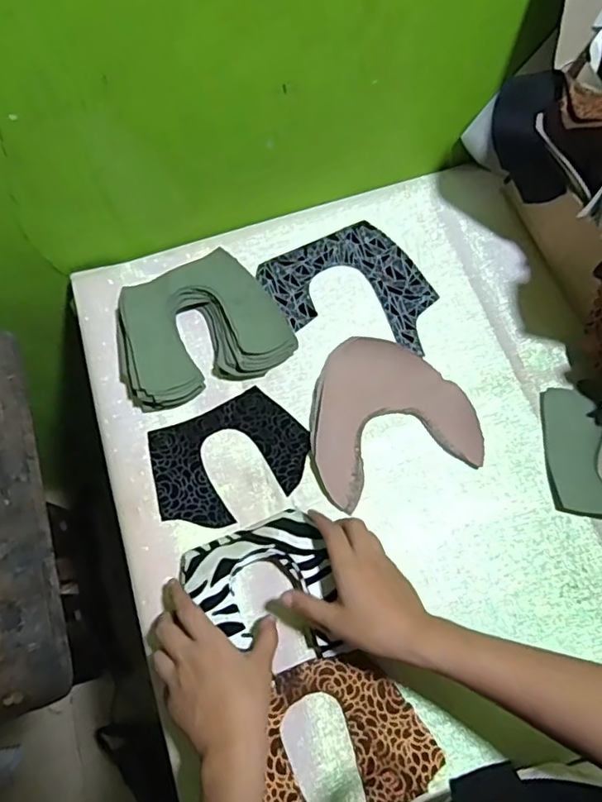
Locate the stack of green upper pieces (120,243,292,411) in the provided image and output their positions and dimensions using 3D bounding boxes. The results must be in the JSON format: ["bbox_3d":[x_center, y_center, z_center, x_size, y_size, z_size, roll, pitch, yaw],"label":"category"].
[{"bbox_3d":[-0.111,-0.072,0.603,0.173,0.030,0.138,-30,74,-9],"label":"stack of green upper pieces"}]

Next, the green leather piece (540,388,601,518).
[{"bbox_3d":[0.270,0.049,0.565,0.062,0.013,0.131,-12,62,10],"label":"green leather piece"}]

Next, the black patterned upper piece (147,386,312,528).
[{"bbox_3d":[-0.072,0.057,0.583,0.157,0.009,0.114,-24,72,-11],"label":"black patterned upper piece"}]

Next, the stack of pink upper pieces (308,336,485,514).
[{"bbox_3d":[0.081,0.008,0.586,0.164,0.017,0.162,-19,72,-6],"label":"stack of pink upper pieces"}]

